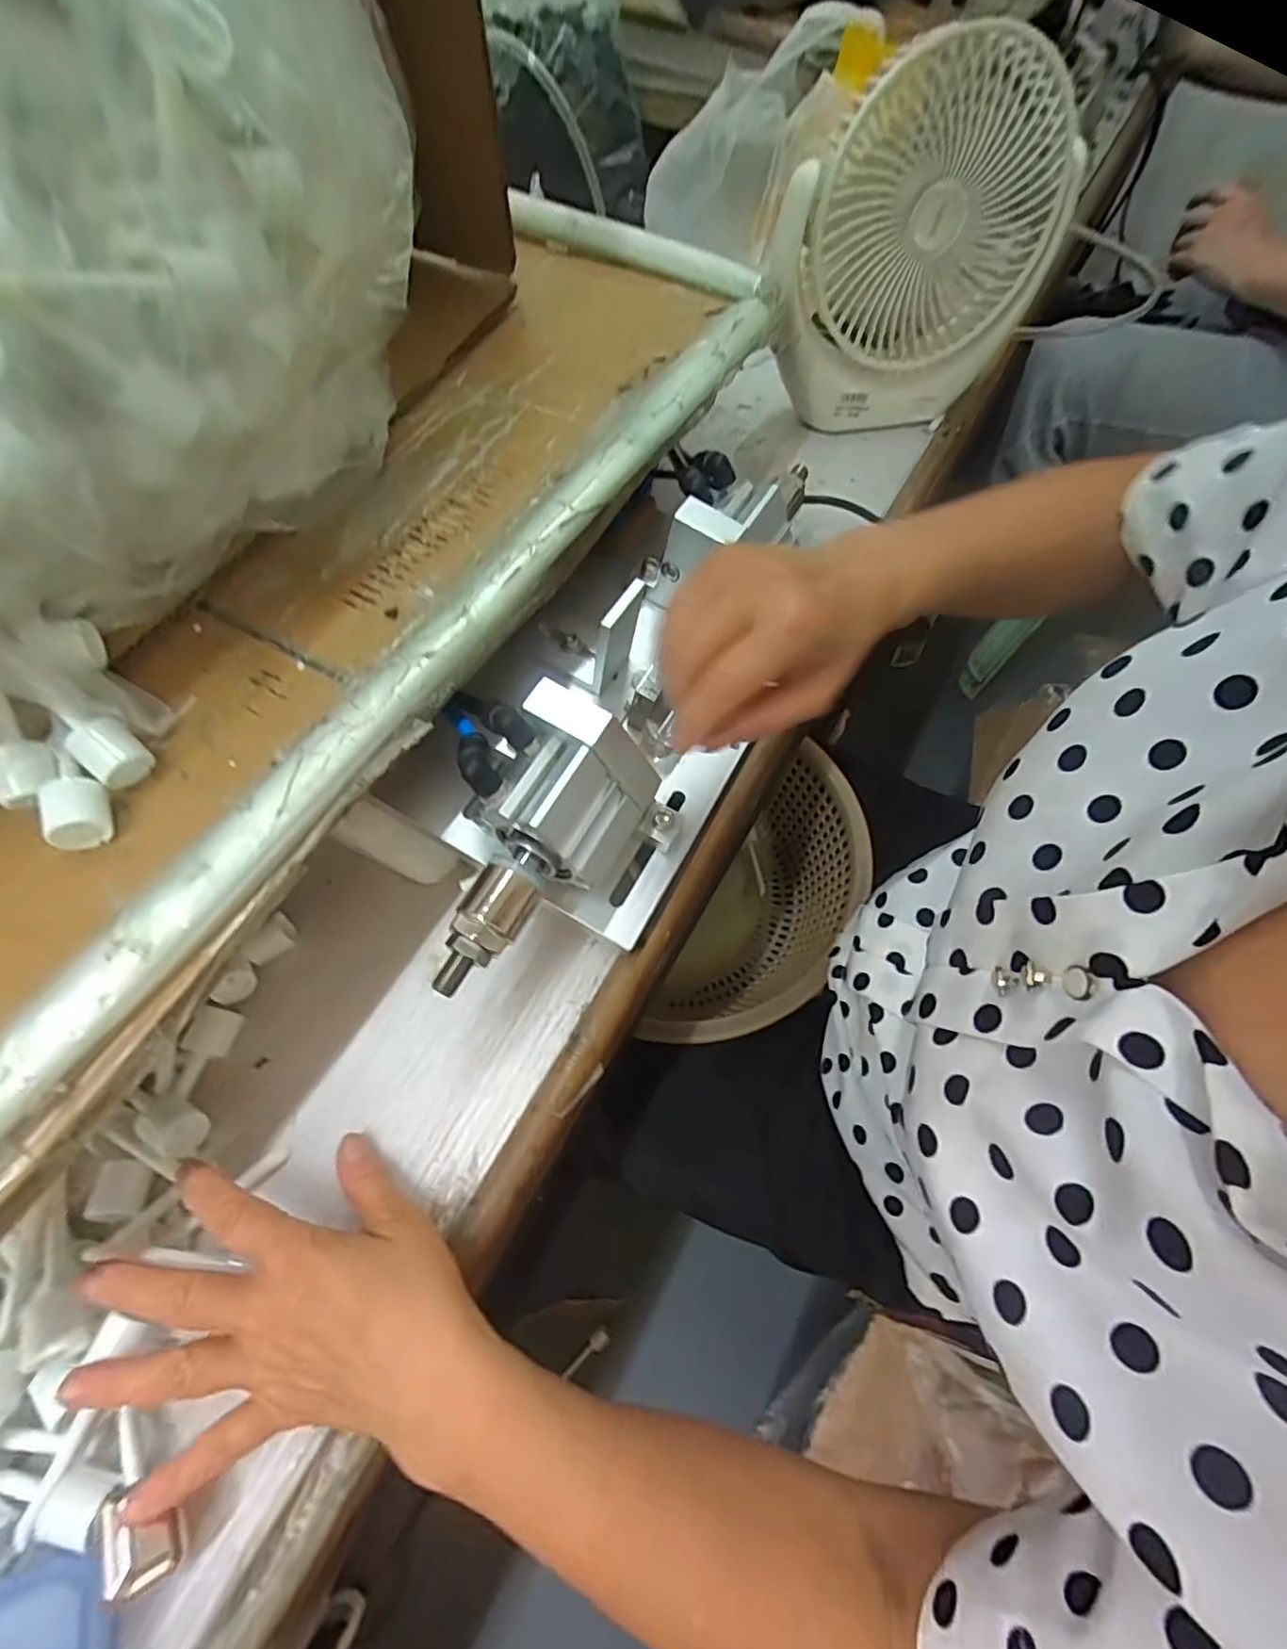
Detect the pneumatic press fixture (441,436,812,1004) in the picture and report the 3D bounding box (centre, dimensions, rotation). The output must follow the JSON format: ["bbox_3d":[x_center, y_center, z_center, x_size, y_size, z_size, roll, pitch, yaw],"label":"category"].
[{"bbox_3d":[-0.004,-0.060,0.337,0.102,0.102,0.316,21,64,10],"label":"pneumatic press fixture"}]

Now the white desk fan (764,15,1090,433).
[{"bbox_3d":[0.183,-0.380,0.421,0.189,0.189,0.123,8,65,5],"label":"white desk fan"}]

